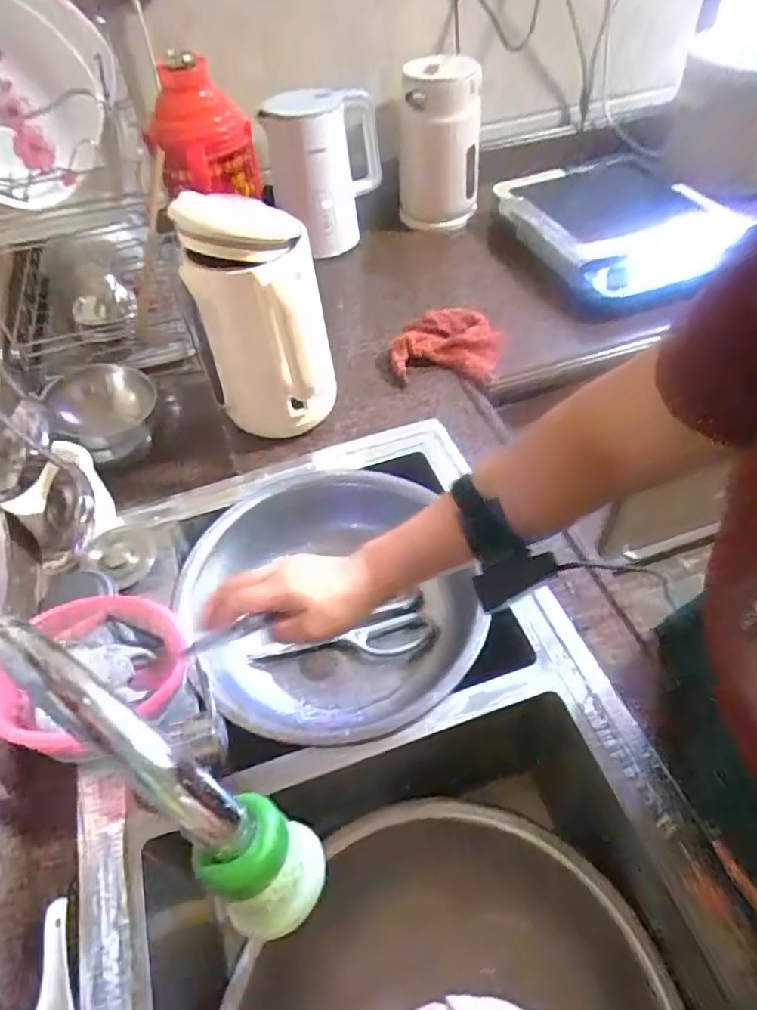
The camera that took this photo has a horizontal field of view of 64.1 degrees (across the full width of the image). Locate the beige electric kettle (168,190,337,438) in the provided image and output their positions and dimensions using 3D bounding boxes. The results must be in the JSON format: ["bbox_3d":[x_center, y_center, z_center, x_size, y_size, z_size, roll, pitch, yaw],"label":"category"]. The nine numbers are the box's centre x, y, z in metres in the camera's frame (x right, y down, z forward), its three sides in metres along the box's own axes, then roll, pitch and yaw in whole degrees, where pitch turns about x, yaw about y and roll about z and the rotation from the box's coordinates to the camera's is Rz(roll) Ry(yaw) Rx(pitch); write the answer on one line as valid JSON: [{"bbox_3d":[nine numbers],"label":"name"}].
[{"bbox_3d":[-0.132,-0.187,0.705,0.138,0.292,0.122,-15,51,-7],"label":"beige electric kettle"}]

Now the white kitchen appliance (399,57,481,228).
[{"bbox_3d":[0.115,-0.669,1.123,0.148,0.241,0.179,-1,50,4],"label":"white kitchen appliance"}]

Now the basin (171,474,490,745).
[{"bbox_3d":[-0.054,0.109,0.708,0.322,0.091,0.301,-1,49,1],"label":"basin"}]

